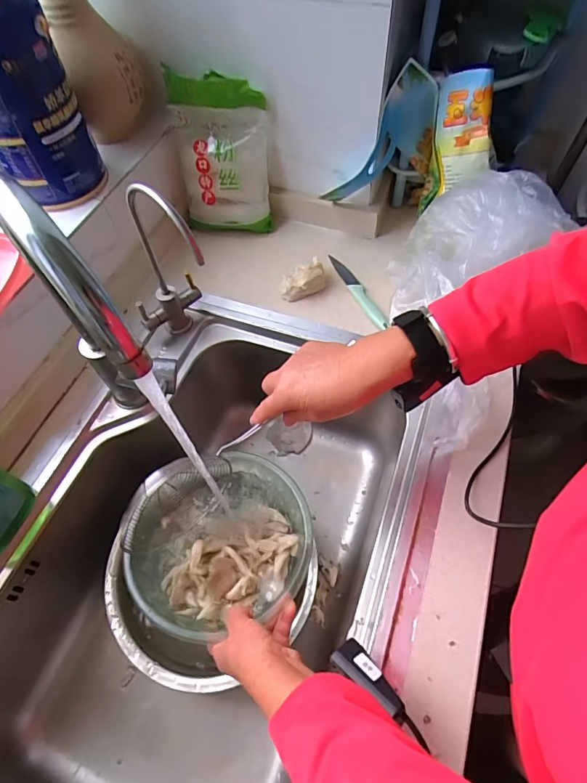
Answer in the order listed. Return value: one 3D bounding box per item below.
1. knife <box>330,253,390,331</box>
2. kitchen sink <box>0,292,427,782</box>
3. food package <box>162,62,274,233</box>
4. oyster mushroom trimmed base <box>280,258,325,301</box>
[{"bbox_3d":[0.099,-0.155,0.667,0.025,0.011,0.162,-24,61,-11],"label":"knife"},{"bbox_3d":[-0.095,0.235,0.557,0.484,0.241,0.712,18,62,12],"label":"kitchen sink"},{"bbox_3d":[-0.112,-0.357,0.666,0.144,0.220,0.051,7,43,8],"label":"food package"},{"bbox_3d":[0.013,-0.172,0.658,0.071,0.044,0.042,-19,61,-9],"label":"oyster mushroom trimmed base"}]

